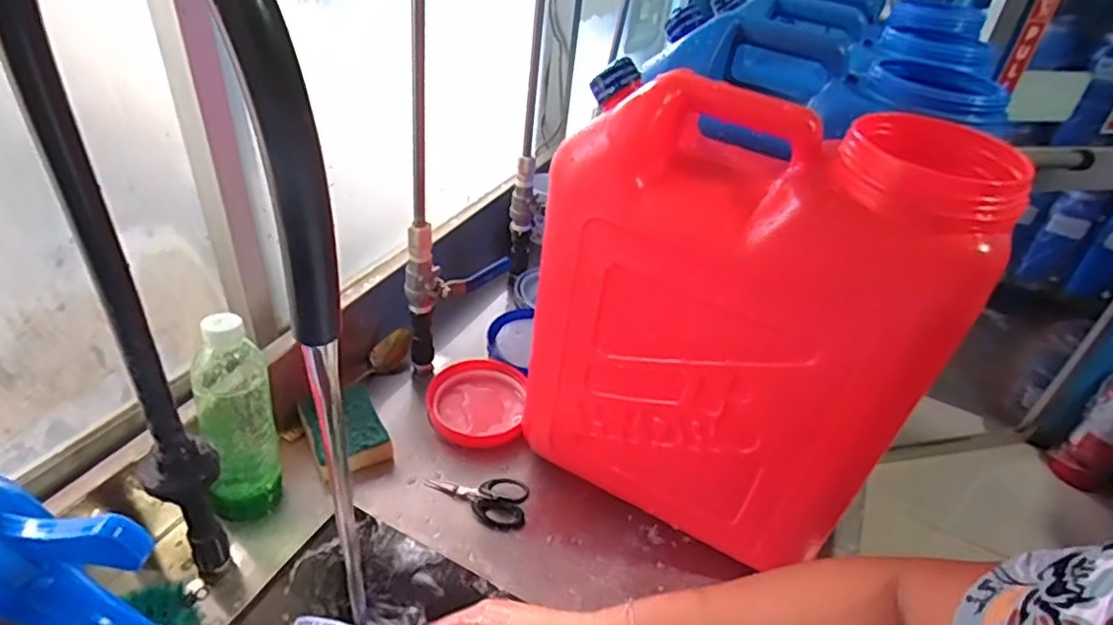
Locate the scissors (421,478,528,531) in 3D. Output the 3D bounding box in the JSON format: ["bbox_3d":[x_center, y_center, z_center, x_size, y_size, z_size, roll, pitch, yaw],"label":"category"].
[{"bbox_3d":[-0.080,0.184,0.642,0.109,0.016,0.050,19,38,16],"label":"scissors"}]

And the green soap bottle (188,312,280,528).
[{"bbox_3d":[-0.291,0.101,0.570,0.064,0.206,0.059,-8,39,-19],"label":"green soap bottle"}]

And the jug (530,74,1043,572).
[{"bbox_3d":[0.143,0.008,0.542,0.303,0.364,0.140,21,39,19],"label":"jug"}]

